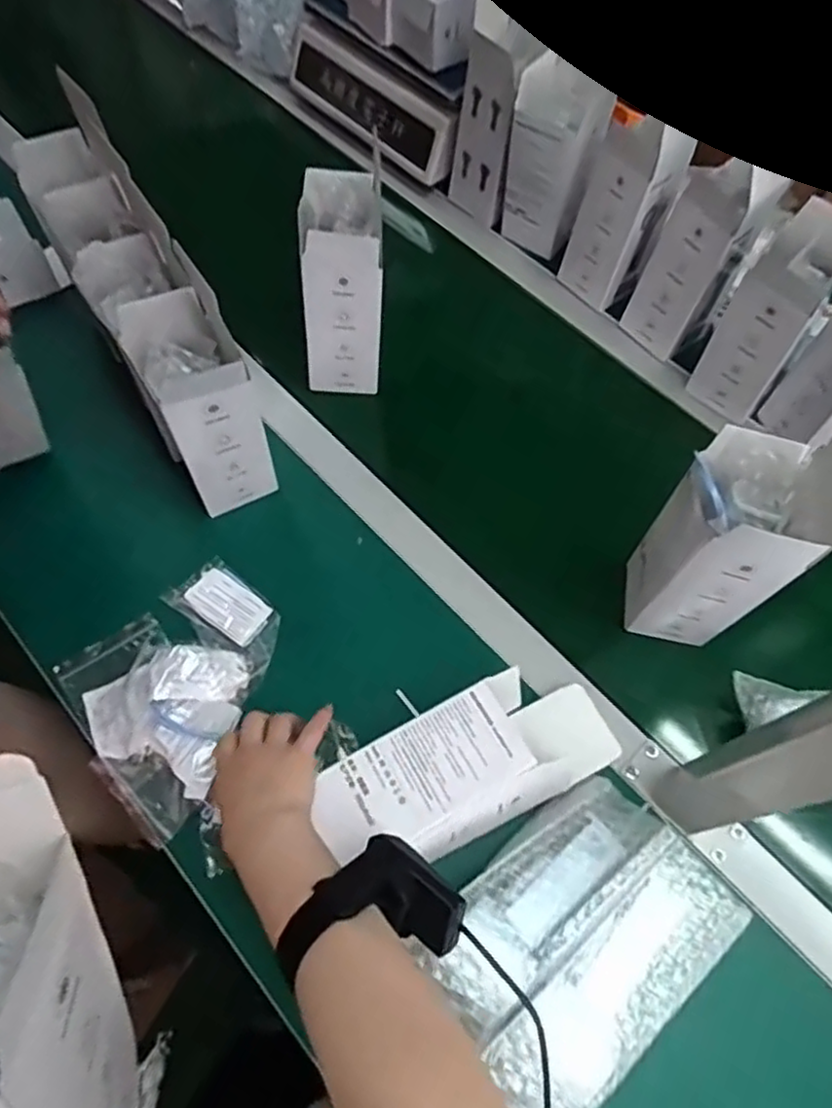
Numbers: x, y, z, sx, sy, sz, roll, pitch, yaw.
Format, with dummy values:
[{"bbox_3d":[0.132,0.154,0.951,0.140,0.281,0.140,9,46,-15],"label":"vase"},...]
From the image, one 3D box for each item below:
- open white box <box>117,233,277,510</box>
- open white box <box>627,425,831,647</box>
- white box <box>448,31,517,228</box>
[{"bbox_3d":[-0.179,-0.118,0.584,0.079,0.187,0.081,-25,65,-15],"label":"open white box"},{"bbox_3d":[0.239,-0.014,0.527,0.088,0.214,0.087,9,61,3],"label":"open white box"},{"bbox_3d":[0.077,-0.468,0.783,0.026,0.185,0.087,-23,64,-14],"label":"white box"}]

